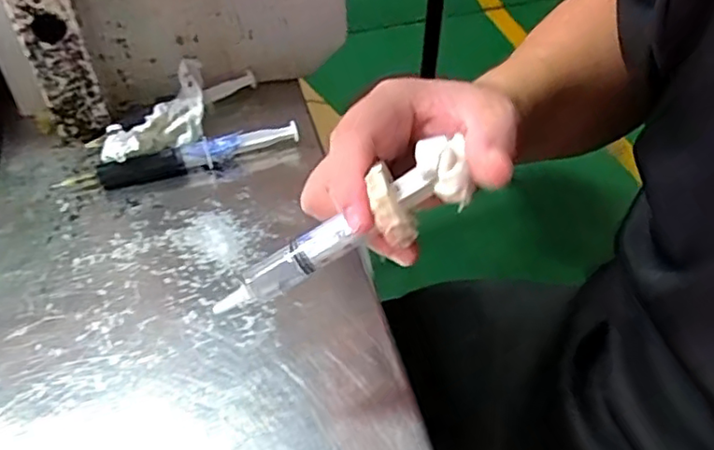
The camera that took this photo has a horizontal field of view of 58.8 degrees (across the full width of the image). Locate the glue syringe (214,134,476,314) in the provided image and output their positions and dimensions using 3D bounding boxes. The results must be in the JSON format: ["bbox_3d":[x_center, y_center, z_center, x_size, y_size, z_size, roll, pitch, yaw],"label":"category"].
[{"bbox_3d":[-0.007,0.005,0.268,0.121,0.028,0.035,-31,50,12],"label":"glue syringe"}]

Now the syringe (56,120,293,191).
[{"bbox_3d":[-0.128,-0.050,0.465,0.172,0.018,0.021,-11,48,-10],"label":"syringe"}]

